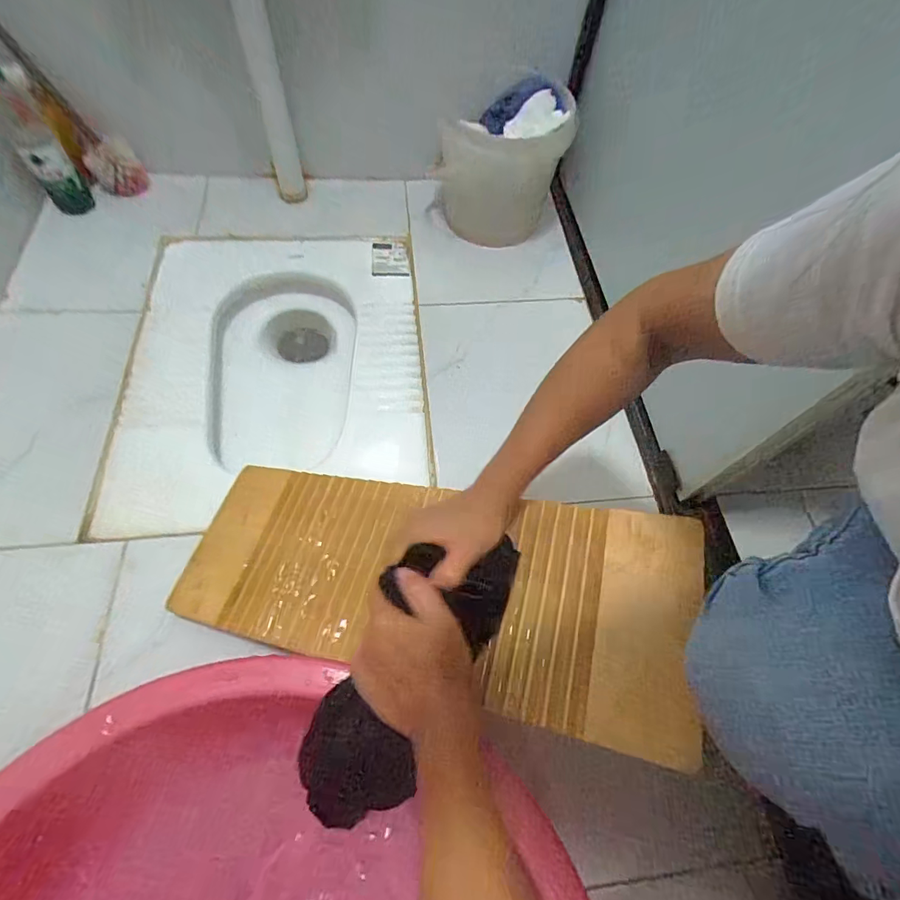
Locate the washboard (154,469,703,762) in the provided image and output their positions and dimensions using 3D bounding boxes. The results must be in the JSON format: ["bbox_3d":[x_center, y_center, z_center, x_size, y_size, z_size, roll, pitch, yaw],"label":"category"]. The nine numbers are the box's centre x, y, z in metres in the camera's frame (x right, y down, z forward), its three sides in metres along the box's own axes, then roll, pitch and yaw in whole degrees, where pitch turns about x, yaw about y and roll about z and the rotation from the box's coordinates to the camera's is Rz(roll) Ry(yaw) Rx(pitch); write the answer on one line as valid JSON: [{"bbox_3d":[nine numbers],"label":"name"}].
[{"bbox_3d":[-0.046,0.126,0.469,0.526,0.032,0.197,3,57,22],"label":"washboard"}]

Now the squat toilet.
[{"bbox_3d":[-0.282,-0.142,0.810,0.455,0.157,0.528,-3,61,-6],"label":"squat toilet"}]

